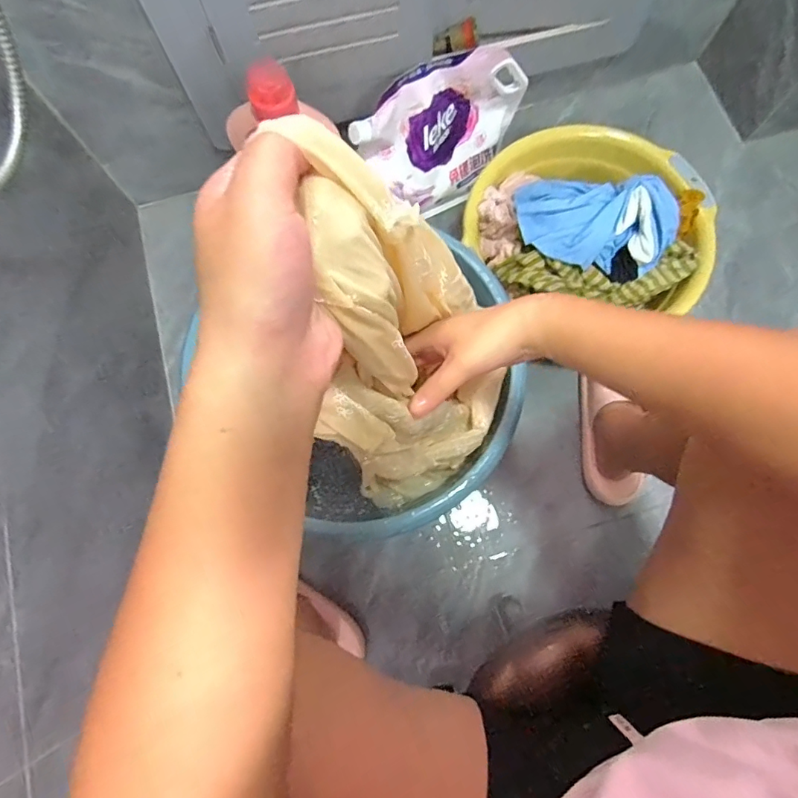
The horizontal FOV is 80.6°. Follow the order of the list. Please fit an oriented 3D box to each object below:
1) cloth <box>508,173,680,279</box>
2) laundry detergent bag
[{"bbox_3d":[0.284,-0.252,0.672,0.230,0.065,0.141,9,77,3],"label":"cloth"},{"bbox_3d":[0.074,-0.420,0.767,0.285,0.233,0.068,-25,78,-6],"label":"laundry detergent bag"}]

